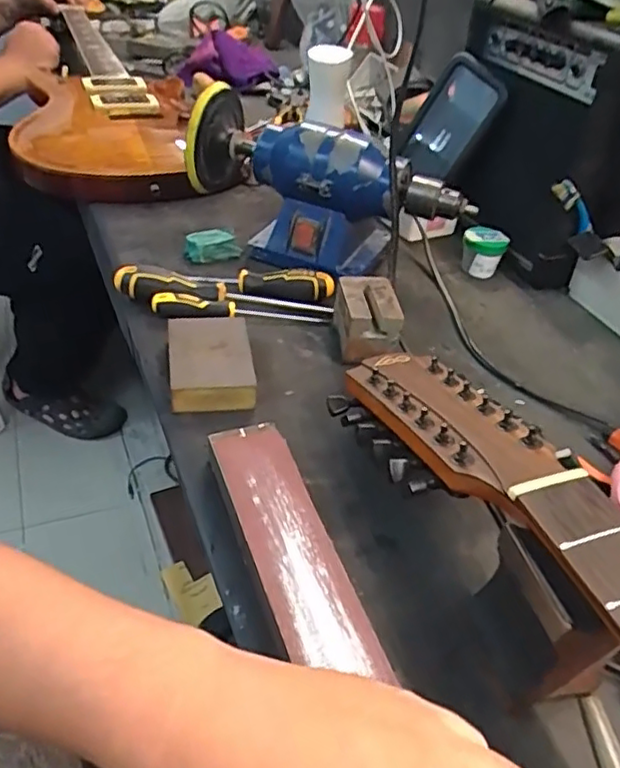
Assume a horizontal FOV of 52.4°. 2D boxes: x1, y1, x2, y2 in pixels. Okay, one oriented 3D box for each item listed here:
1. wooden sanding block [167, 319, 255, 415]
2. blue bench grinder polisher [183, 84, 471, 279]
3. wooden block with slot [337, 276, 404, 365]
[{"bbox_3d":[-0.087,-0.019,0.548,0.068,0.030,0.104,-3,41,-12],"label":"wooden sanding block"},{"bbox_3d":[0.016,-0.217,0.704,0.312,0.138,0.131,19,41,13],"label":"blue bench grinder polisher"},{"bbox_3d":[0.053,-0.058,0.596,0.054,0.055,0.093,1,40,-8],"label":"wooden block with slot"}]

